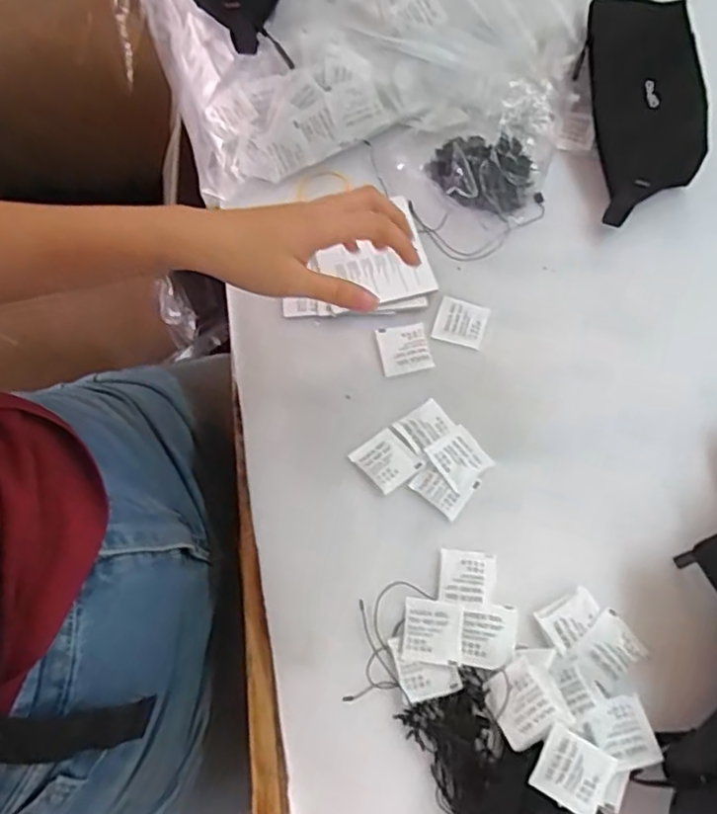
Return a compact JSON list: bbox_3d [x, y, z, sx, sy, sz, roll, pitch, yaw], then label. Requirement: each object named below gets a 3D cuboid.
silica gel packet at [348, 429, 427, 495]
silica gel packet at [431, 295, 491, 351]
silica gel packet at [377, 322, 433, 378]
[{"bbox_3d":[0.020,0.039,0.478,0.038,0.008,0.043,-40,74,-14],"label":"silica gel packet"},{"bbox_3d":[0.084,-0.069,0.527,0.040,0.004,0.039,17,70,6],"label":"silica gel packet"},{"bbox_3d":[0.037,-0.047,0.518,0.039,0.006,0.040,-11,69,-5],"label":"silica gel packet"}]

